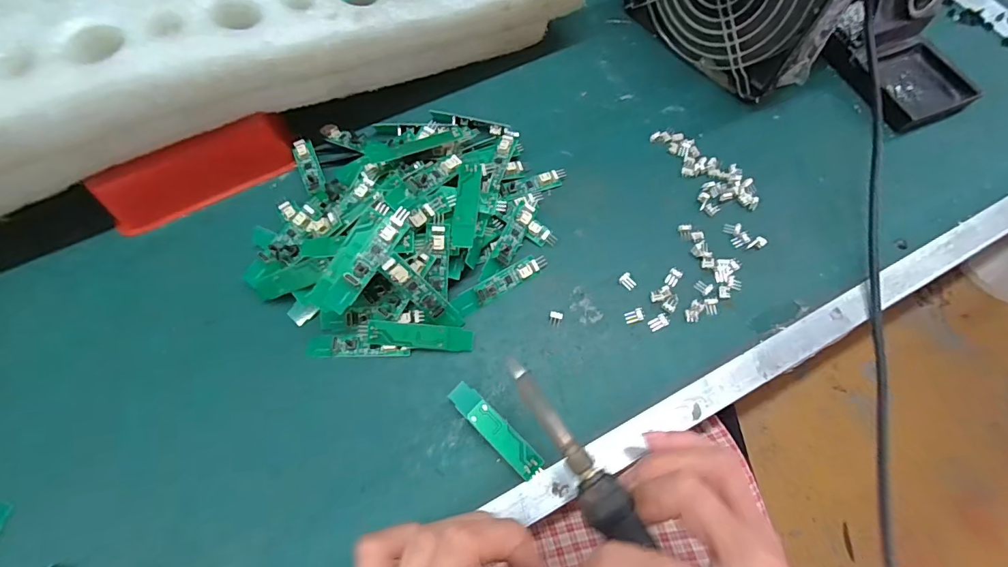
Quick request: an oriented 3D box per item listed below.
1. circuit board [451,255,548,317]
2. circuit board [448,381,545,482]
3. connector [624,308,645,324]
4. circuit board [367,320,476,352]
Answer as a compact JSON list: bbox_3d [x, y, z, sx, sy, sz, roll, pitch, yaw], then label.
[{"bbox_3d":[-0.002,-0.001,0.292,0.066,0.006,0.013,-29,70,-12],"label":"circuit board"},{"bbox_3d":[-0.005,0.082,0.252,0.063,0.004,0.015,43,71,11],"label":"circuit board"},{"bbox_3d":[0.083,0.020,0.286,0.012,0.004,0.008,-13,68,-6],"label":"connector"},{"bbox_3d":[-0.050,0.032,0.274,0.062,0.004,0.015,5,88,-7],"label":"circuit board"}]

